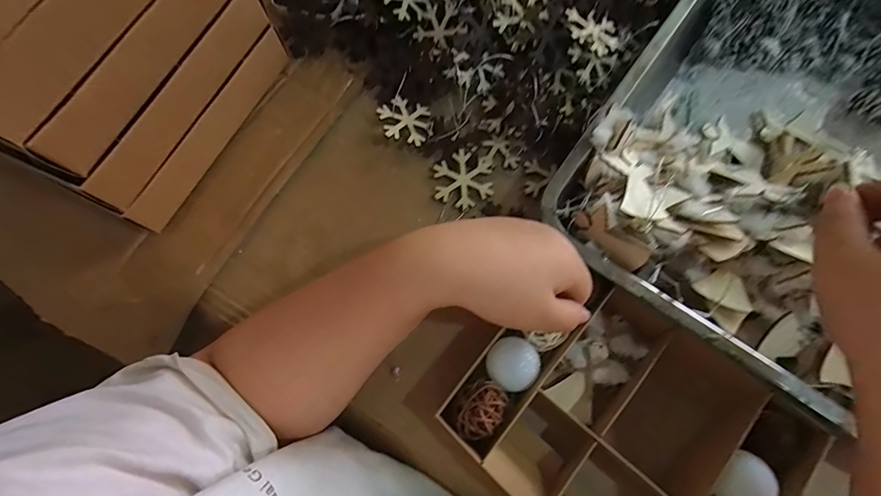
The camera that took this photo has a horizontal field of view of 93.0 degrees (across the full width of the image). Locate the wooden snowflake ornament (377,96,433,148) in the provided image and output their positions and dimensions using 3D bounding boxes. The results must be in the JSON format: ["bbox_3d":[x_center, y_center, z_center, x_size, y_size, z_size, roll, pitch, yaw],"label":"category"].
[{"bbox_3d":[-0.032,-0.119,0.386,0.049,0.007,0.048,15,59,-14],"label":"wooden snowflake ornament"}]

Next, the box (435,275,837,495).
[{"bbox_3d":[0.132,0.126,0.300,0.209,0.046,0.170,39,80,11],"label":"box"}]

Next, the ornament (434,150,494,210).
[{"bbox_3d":[0.020,-0.061,0.378,0.050,0.007,0.053,-2,72,2],"label":"ornament"}]

